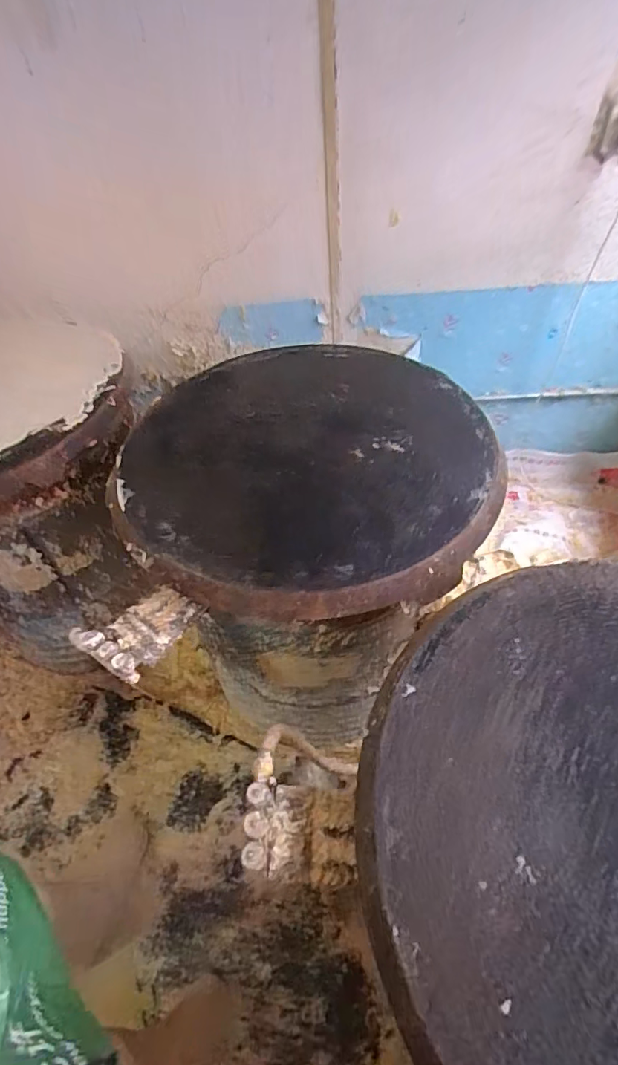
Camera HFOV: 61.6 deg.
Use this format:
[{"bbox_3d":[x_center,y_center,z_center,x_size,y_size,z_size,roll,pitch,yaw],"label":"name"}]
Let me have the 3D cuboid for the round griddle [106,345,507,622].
[{"bbox_3d":[0.000,-0.130,0.865,0.593,0.053,0.600,-2,50,2],"label":"round griddle"}]

